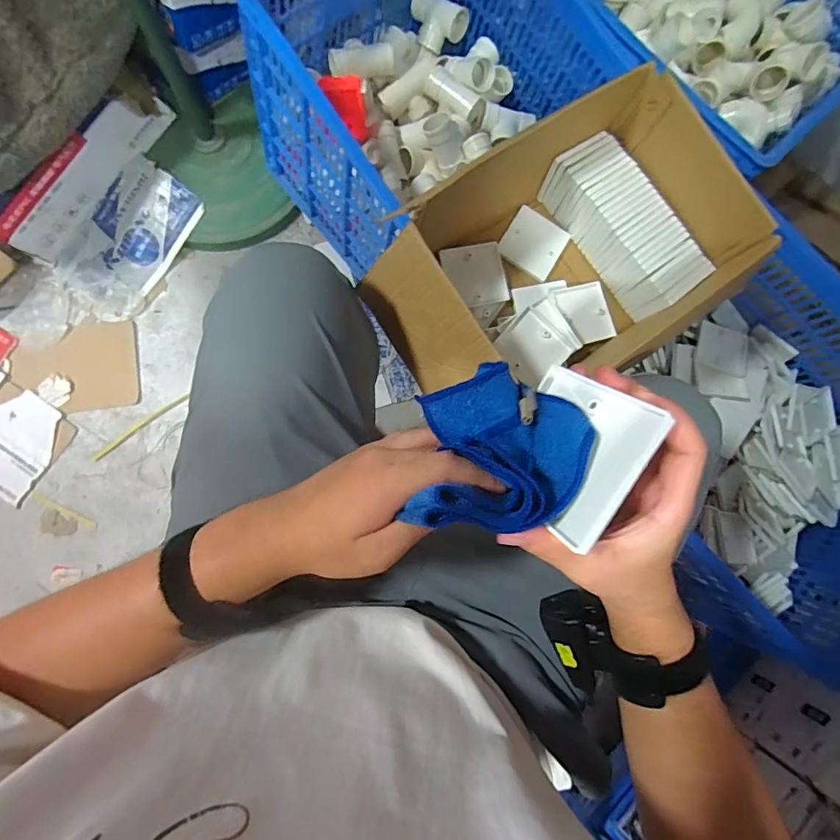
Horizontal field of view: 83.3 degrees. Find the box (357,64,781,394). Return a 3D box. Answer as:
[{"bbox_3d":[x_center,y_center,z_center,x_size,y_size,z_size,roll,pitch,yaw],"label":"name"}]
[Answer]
[{"bbox_3d":[0.164,-0.185,0.596,0.427,0.174,0.271,-34,88,-8],"label":"box"}]

